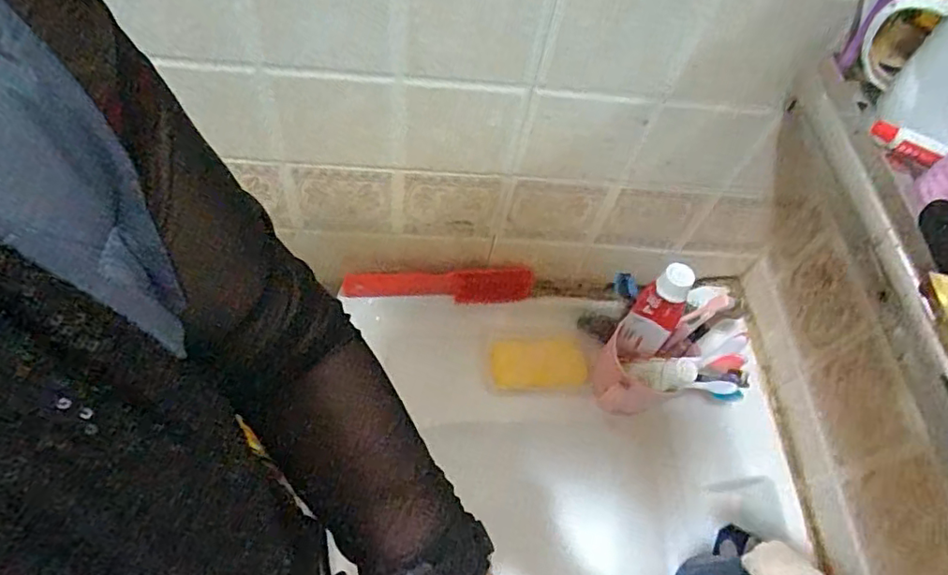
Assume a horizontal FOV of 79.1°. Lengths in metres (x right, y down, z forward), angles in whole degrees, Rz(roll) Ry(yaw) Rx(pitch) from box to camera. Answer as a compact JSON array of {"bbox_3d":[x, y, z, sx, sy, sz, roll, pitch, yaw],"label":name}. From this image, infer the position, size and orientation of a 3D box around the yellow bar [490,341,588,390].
[{"bbox_3d":[0.071,0.086,0.639,0.103,0.009,0.050,-2,76,-6],"label":"yellow bar"}]

